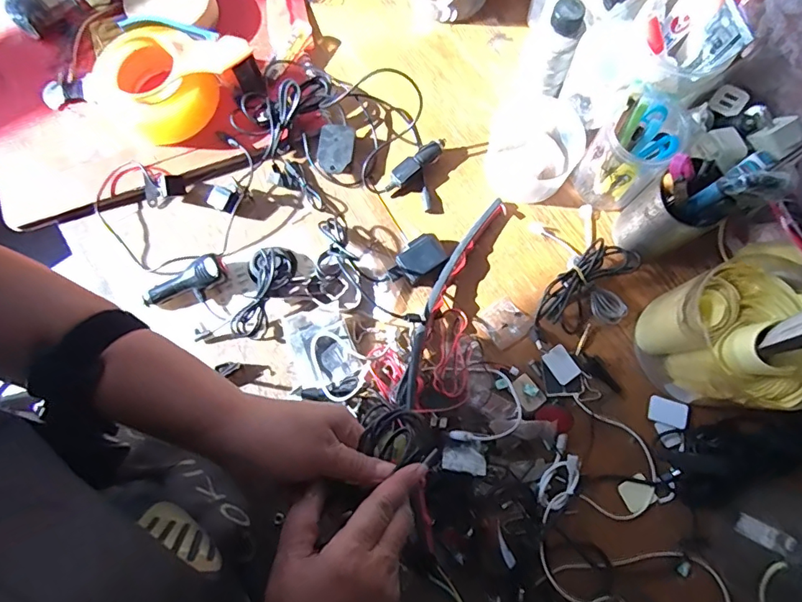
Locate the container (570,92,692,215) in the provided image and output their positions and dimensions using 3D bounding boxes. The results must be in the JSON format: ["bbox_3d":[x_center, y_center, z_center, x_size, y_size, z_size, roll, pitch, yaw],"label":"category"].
[{"bbox_3d":[0.234,-0.147,0.502,0.072,0.127,0.067,0,76,1],"label":"container"}]

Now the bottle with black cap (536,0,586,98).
[{"bbox_3d":[0.165,-0.261,0.513,0.035,0.100,0.030,18,78,4],"label":"bottle with black cap"}]

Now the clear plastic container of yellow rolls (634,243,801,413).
[{"bbox_3d":[0.305,0.033,0.466,0.118,0.113,0.135,5,76,2],"label":"clear plastic container of yellow rolls"}]

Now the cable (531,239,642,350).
[{"bbox_3d":[0.186,-0.009,0.520,0.052,0.033,0.140,43,80,10],"label":"cable"}]

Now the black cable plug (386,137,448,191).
[{"bbox_3d":[0.016,-0.156,0.562,0.083,0.021,0.020,-36,78,-8],"label":"black cable plug"}]

